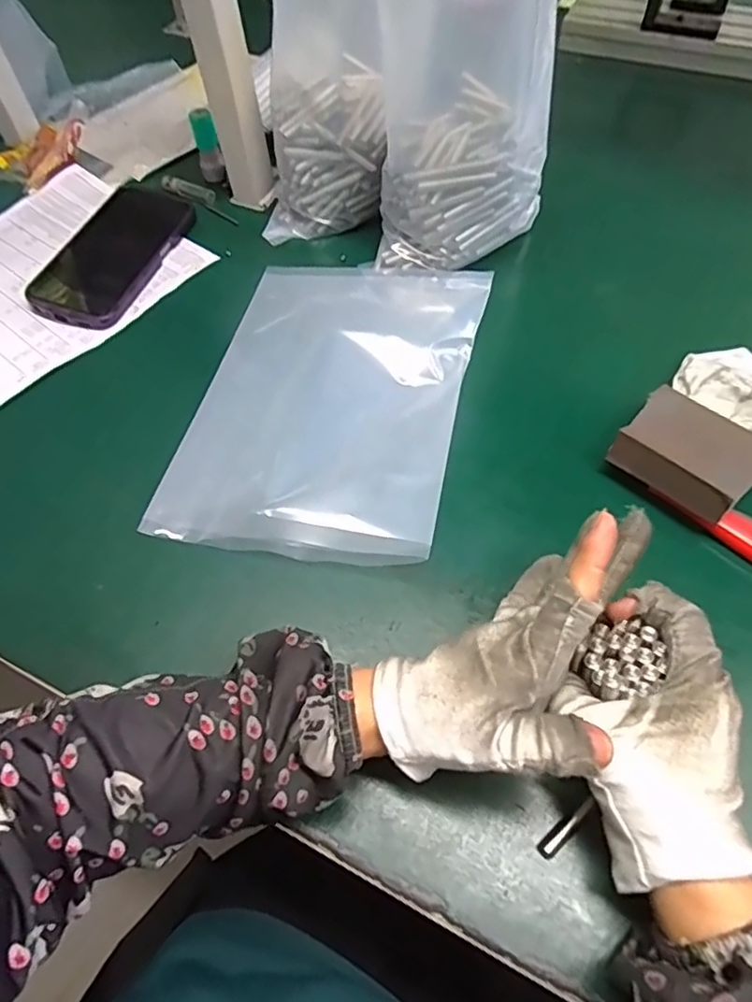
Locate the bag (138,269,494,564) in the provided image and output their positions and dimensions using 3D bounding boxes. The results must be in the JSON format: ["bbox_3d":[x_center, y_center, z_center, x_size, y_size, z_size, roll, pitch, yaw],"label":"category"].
[{"bbox_3d":[-0.032,-0.081,0.436,0.183,0.033,0.262,11,58,8],"label":"bag"}]

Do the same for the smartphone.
[{"bbox_3d":[-0.228,-0.221,0.539,0.085,0.018,0.179,15,59,13],"label":"smartphone"}]

